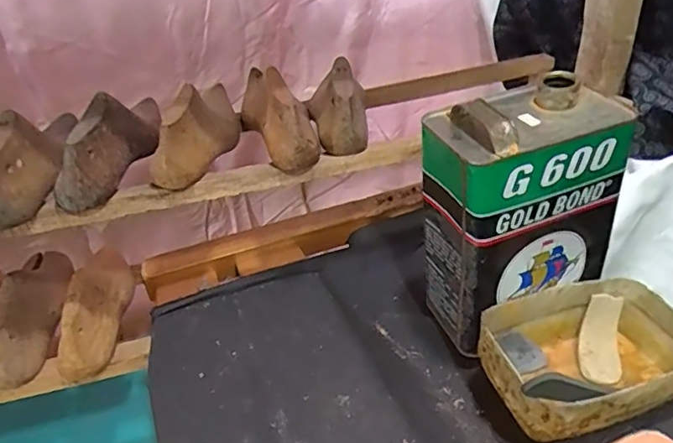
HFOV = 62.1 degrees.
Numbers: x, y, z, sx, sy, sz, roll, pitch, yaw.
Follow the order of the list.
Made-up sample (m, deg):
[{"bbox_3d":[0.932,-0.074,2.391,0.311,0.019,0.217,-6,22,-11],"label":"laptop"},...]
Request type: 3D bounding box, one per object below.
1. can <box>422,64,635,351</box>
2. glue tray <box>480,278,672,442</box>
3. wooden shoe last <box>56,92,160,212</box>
[{"bbox_3d":[0.178,-0.007,0.557,0.163,0.225,0.108,-15,35,-17],"label":"can"},{"bbox_3d":[0.234,0.125,0.524,0.184,0.075,0.123,-11,34,-10],"label":"glue tray"},{"bbox_3d":[-0.241,-0.081,0.585,0.044,0.073,0.146,2,34,7],"label":"wooden shoe last"}]

